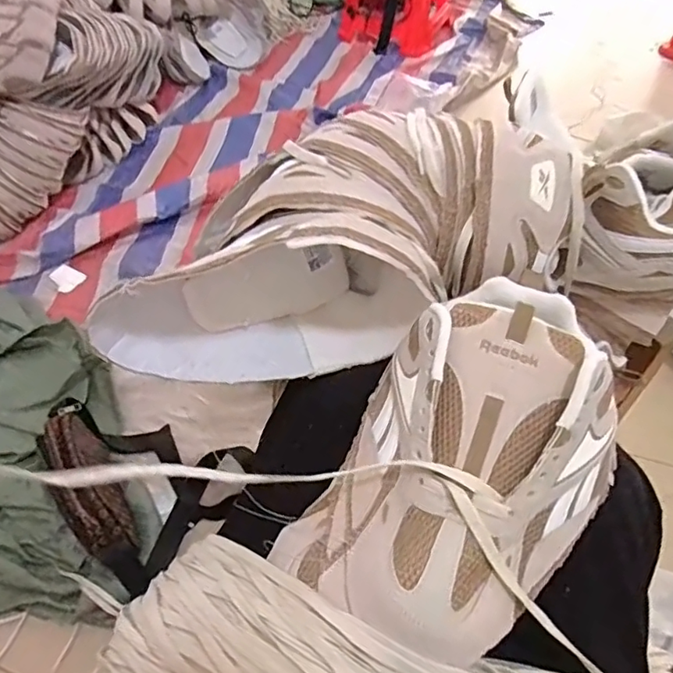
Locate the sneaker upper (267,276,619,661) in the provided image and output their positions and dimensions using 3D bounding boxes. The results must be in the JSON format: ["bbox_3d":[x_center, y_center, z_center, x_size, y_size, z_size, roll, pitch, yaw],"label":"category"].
[{"bbox_3d":[0.082,0.075,0.343,0.153,0.112,0.216,30,58,21],"label":"sneaker upper"}]

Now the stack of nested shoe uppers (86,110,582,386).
[{"bbox_3d":[-0.006,-0.070,0.445,0.369,0.137,0.152,-14,53,-10],"label":"stack of nested shoe uppers"}]

